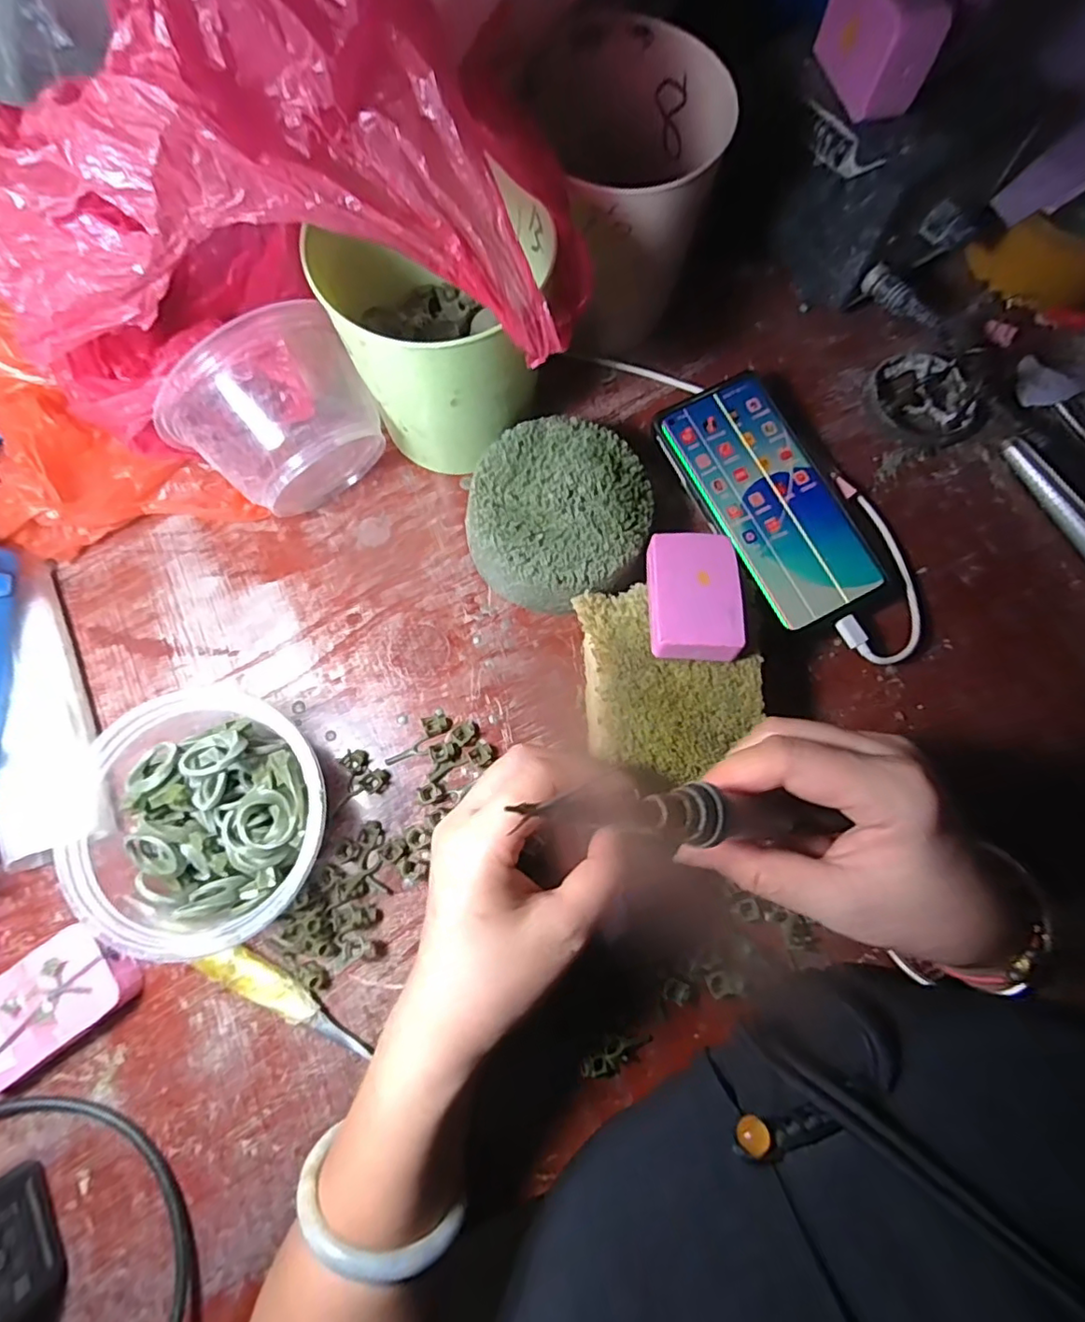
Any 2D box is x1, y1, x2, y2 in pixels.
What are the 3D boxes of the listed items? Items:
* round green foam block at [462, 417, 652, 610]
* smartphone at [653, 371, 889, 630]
[{"bbox_3d":[0.011,-0.082,0.335,0.099,0.044,0.104,0,77,-1],"label":"round green foam block"},{"bbox_3d":[0.137,-0.098,0.346,0.082,0.007,0.153,-25,81,-6],"label":"smartphone"}]

